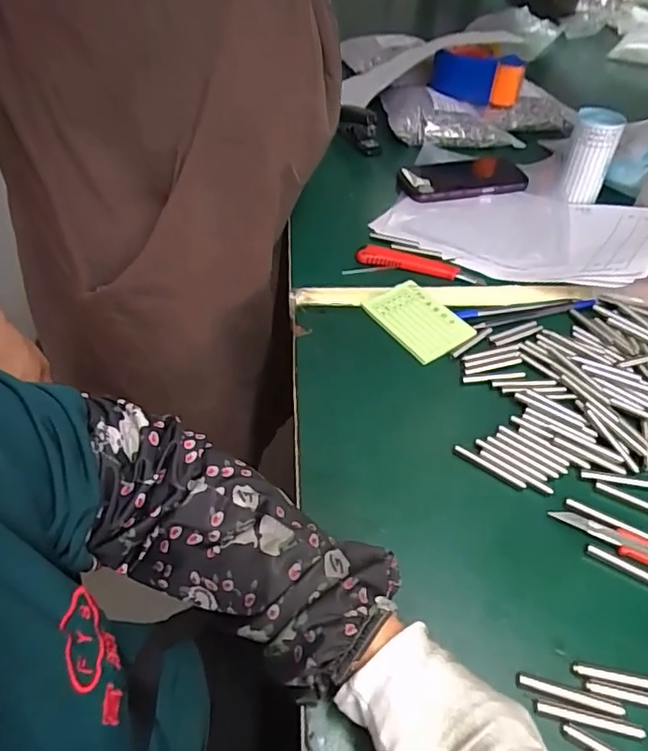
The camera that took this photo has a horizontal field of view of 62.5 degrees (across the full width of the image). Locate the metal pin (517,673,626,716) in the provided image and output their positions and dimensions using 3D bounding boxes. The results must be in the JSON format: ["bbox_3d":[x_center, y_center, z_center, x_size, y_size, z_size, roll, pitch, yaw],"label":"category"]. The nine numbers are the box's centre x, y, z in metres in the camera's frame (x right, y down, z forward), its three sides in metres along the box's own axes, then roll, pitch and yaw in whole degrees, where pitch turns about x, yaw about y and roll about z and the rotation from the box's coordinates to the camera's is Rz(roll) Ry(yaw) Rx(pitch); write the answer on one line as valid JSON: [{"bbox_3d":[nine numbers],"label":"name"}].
[{"bbox_3d":[0.142,0.183,0.308,0.059,0.004,0.008,12,49,8],"label":"metal pin"}]

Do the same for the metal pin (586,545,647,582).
[{"bbox_3d":[0.207,0.130,0.358,0.058,0.004,0.007,26,52,20],"label":"metal pin"}]

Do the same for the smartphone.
[{"bbox_3d":[0.183,-0.267,0.725,0.164,0.015,0.087,-12,50,-13],"label":"smartphone"}]

